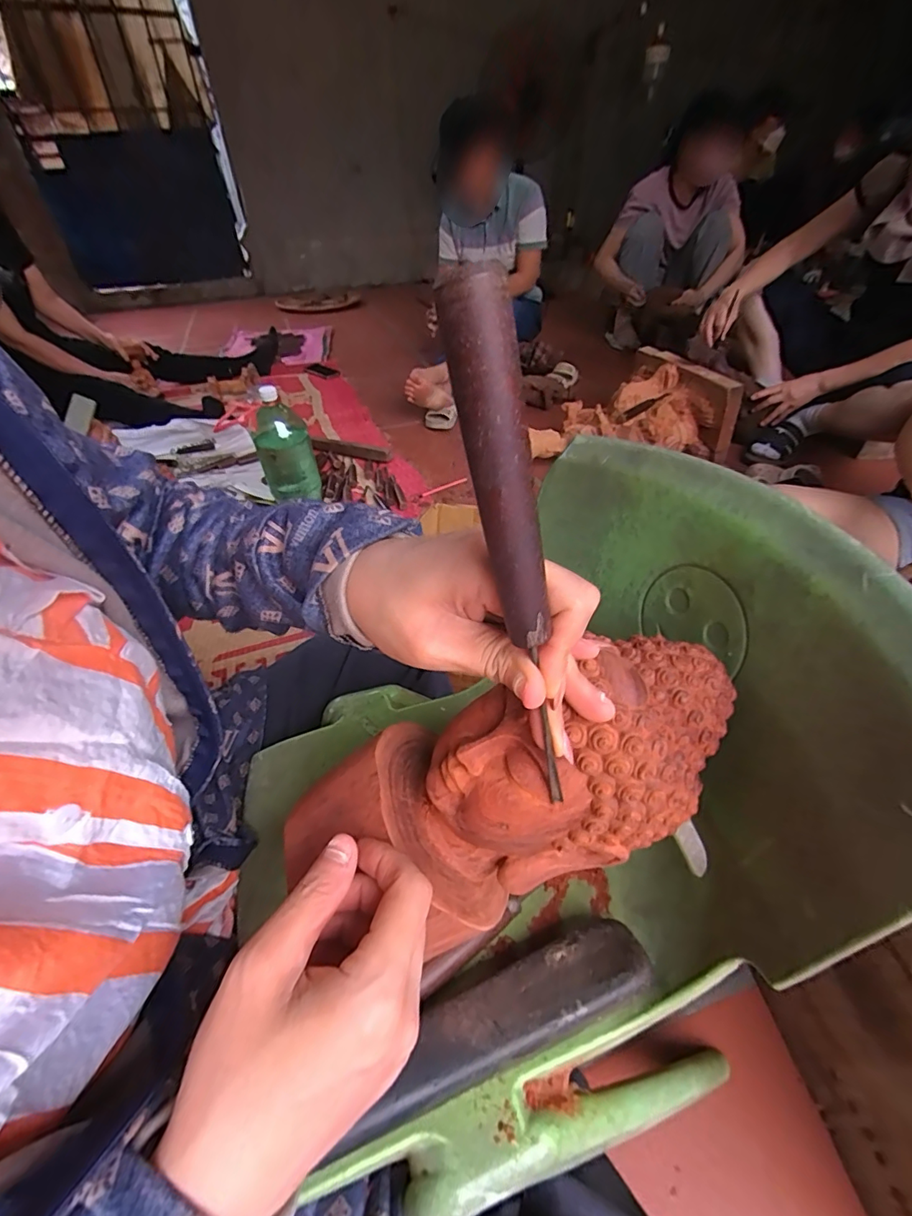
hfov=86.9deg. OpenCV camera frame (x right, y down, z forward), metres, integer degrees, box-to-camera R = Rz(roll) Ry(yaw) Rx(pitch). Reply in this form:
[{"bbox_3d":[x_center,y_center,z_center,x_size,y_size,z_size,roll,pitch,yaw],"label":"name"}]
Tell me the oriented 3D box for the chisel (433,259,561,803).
[{"bbox_3d":[0.022,-0.005,0.165,0.013,0.186,0.017,-34,37,-29],"label":"chisel"}]

